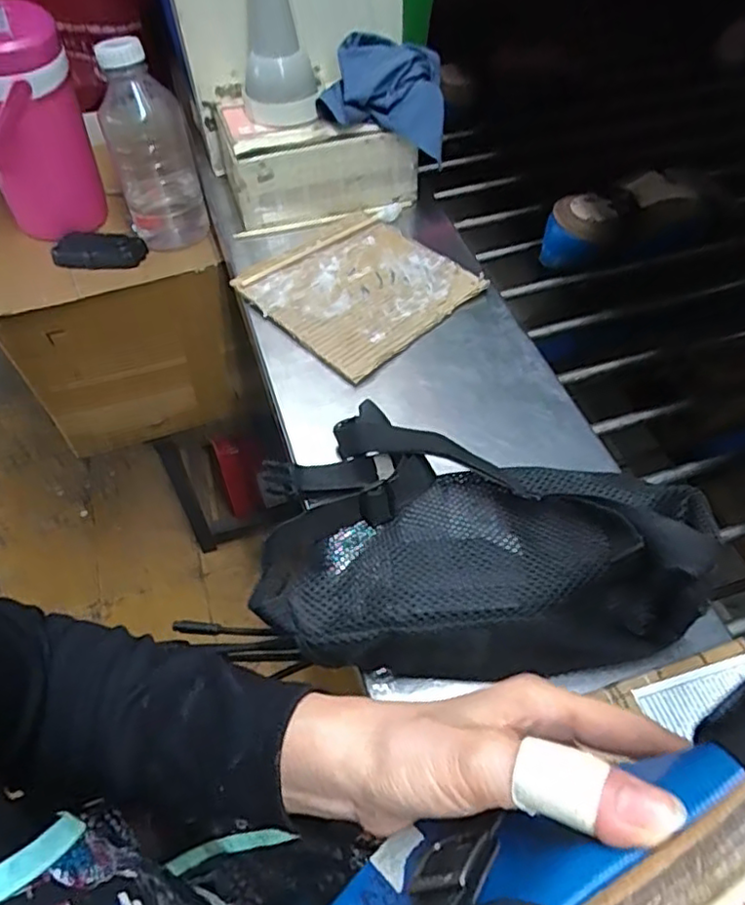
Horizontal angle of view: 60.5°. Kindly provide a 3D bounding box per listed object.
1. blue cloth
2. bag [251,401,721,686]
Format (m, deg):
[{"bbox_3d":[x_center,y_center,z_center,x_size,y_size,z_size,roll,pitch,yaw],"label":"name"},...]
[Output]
[{"bbox_3d":[0.010,-0.358,0.647,0.121,0.082,0.090,1,54,2],"label":"blue cloth"},{"bbox_3d":[0.063,0.044,0.407,0.261,0.093,0.184,-3,53,-1],"label":"bag"}]

